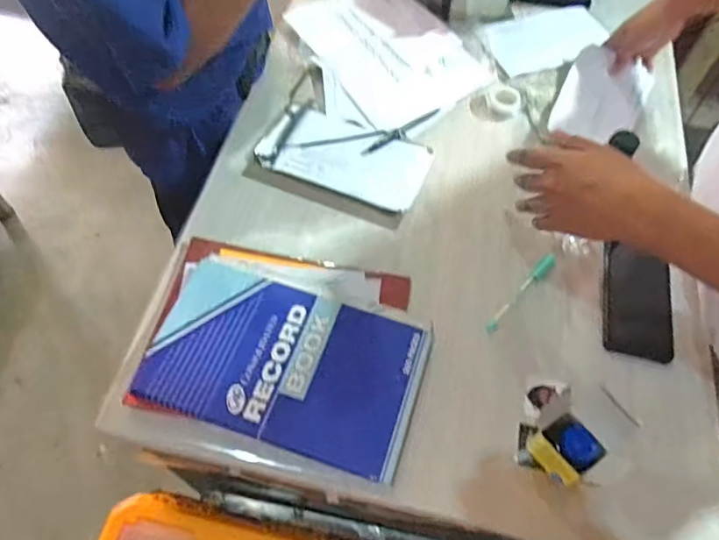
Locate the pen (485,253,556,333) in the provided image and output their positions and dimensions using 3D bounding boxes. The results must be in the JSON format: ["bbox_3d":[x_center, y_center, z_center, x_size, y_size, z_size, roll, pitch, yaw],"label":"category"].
[{"bbox_3d":[0.200,0.023,0.663,0.014,0.012,0.143,39,65,18],"label":"pen"}]

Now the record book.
[{"bbox_3d":[-0.078,0.097,0.589,0.286,0.017,0.174,17,61,4],"label":"record book"}]

